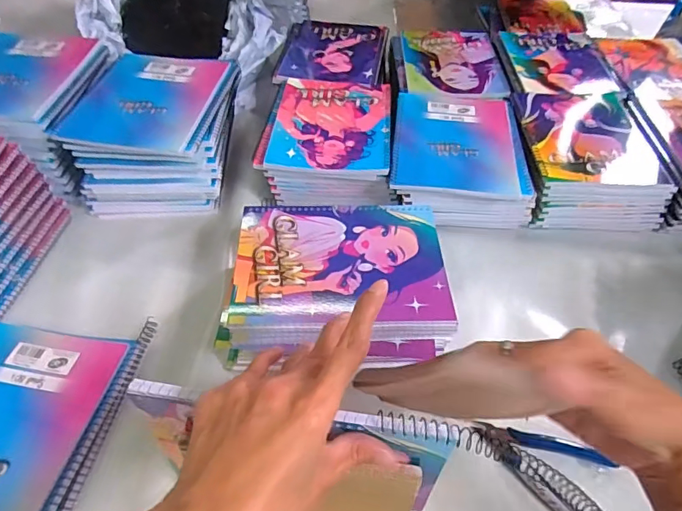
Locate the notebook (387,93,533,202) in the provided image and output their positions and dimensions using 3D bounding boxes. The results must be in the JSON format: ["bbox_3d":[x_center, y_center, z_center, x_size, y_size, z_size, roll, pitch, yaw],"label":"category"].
[{"bbox_3d":[0.151,-0.151,0.603,0.159,0.009,0.218,7,48,3],"label":"notebook"}]

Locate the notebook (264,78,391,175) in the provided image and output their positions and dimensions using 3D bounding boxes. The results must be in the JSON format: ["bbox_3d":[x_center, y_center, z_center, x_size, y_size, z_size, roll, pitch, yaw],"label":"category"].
[{"bbox_3d":[-0.010,-0.175,0.618,0.145,0.013,0.200,5,48,1],"label":"notebook"}]

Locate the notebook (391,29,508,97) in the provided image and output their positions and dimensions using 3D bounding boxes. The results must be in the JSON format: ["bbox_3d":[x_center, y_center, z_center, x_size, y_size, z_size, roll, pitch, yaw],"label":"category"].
[{"bbox_3d":[0.166,-0.305,0.744,0.162,0.008,0.204,3,48,-1],"label":"notebook"}]

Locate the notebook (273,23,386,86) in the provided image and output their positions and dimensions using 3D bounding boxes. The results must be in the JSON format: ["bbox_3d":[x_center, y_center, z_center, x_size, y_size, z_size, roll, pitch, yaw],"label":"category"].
[{"bbox_3d":[-0.011,-0.325,0.757,0.161,0.013,0.207,6,48,2],"label":"notebook"}]

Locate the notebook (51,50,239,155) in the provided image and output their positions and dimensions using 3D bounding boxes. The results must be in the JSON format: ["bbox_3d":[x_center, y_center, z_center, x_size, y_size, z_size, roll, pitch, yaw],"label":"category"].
[{"bbox_3d":[-0.230,-0.195,0.585,0.154,0.020,0.195,6,48,2],"label":"notebook"}]

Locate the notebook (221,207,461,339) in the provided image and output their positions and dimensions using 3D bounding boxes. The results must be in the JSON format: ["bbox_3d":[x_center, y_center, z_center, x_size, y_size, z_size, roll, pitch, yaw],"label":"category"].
[{"bbox_3d":[0.000,0.008,0.451,0.196,0.012,0.149,1,49,-1],"label":"notebook"}]

